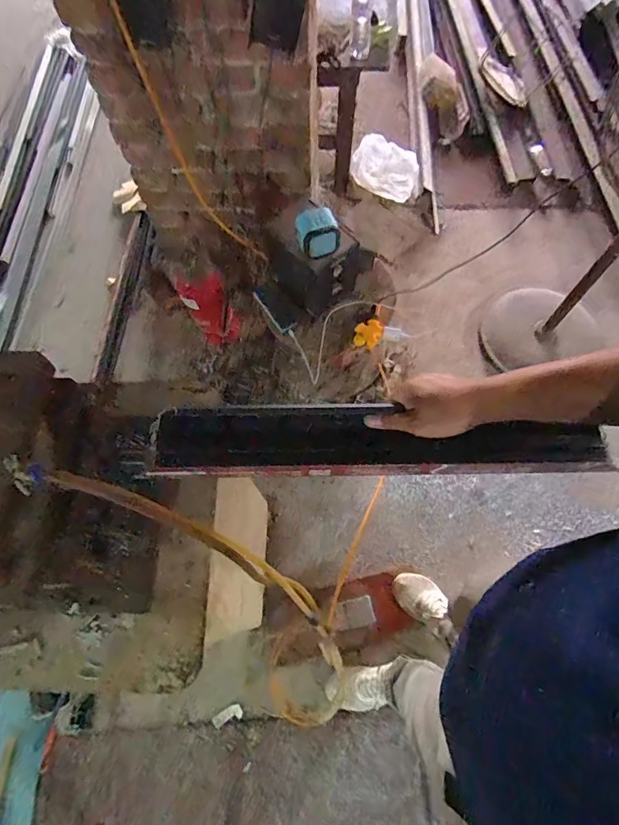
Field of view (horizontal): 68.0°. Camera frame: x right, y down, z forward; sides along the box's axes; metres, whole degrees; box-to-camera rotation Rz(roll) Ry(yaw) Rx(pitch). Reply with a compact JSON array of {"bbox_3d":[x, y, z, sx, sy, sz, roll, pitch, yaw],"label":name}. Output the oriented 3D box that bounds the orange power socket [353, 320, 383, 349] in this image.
[{"bbox_3d":[0.165,-0.220,1.283,0.075,0.036,0.082,-1,68,2],"label":"orange power socket"}]

